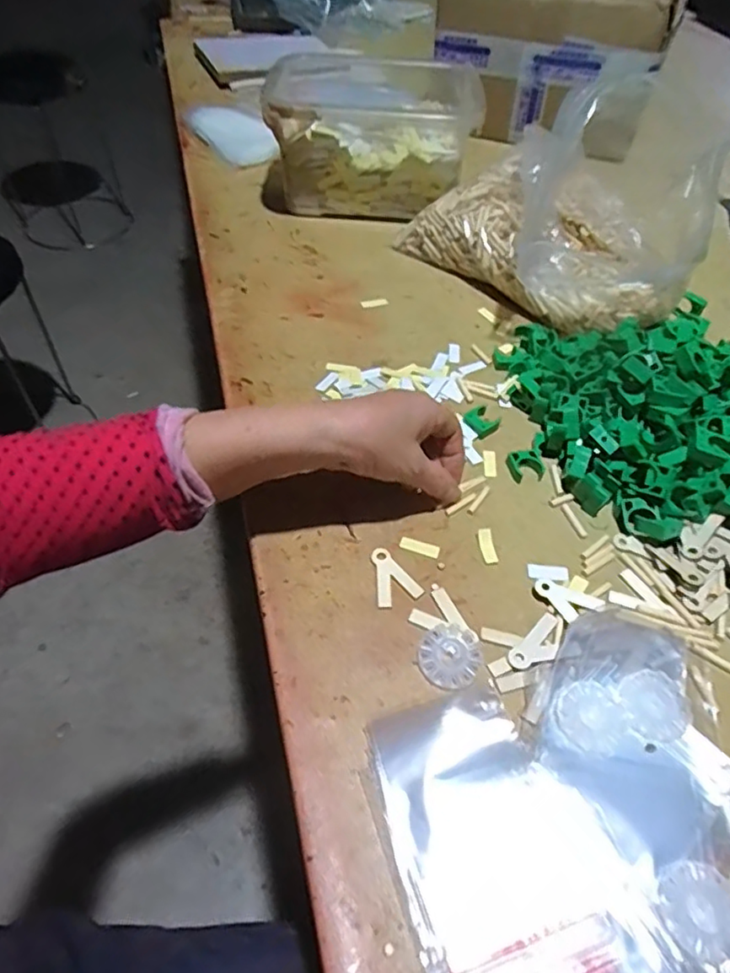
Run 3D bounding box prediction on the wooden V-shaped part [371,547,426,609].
[{"bbox_3d":[0.017,0.060,0.408,0.031,0.004,0.044,-16,54,-16],"label":"wooden V-shaped part"}]

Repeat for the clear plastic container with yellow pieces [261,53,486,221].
[{"bbox_3d":[0.006,-0.403,0.702,0.243,0.135,0.151,4,51,0],"label":"clear plastic container with yellow pieces"}]

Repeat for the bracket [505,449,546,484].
[{"bbox_3d":[0.128,-0.016,0.475,0.026,0.011,0.026,-11,53,-13],"label":"bracket"}]

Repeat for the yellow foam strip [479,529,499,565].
[{"bbox_3d":[0.088,0.043,0.429,0.010,0.004,0.027,-5,51,-8],"label":"yellow foam strip"}]

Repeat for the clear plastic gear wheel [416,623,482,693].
[{"bbox_3d":[0.054,0.105,0.371,0.041,0.005,0.038,2,51,-2],"label":"clear plastic gear wheel"}]

